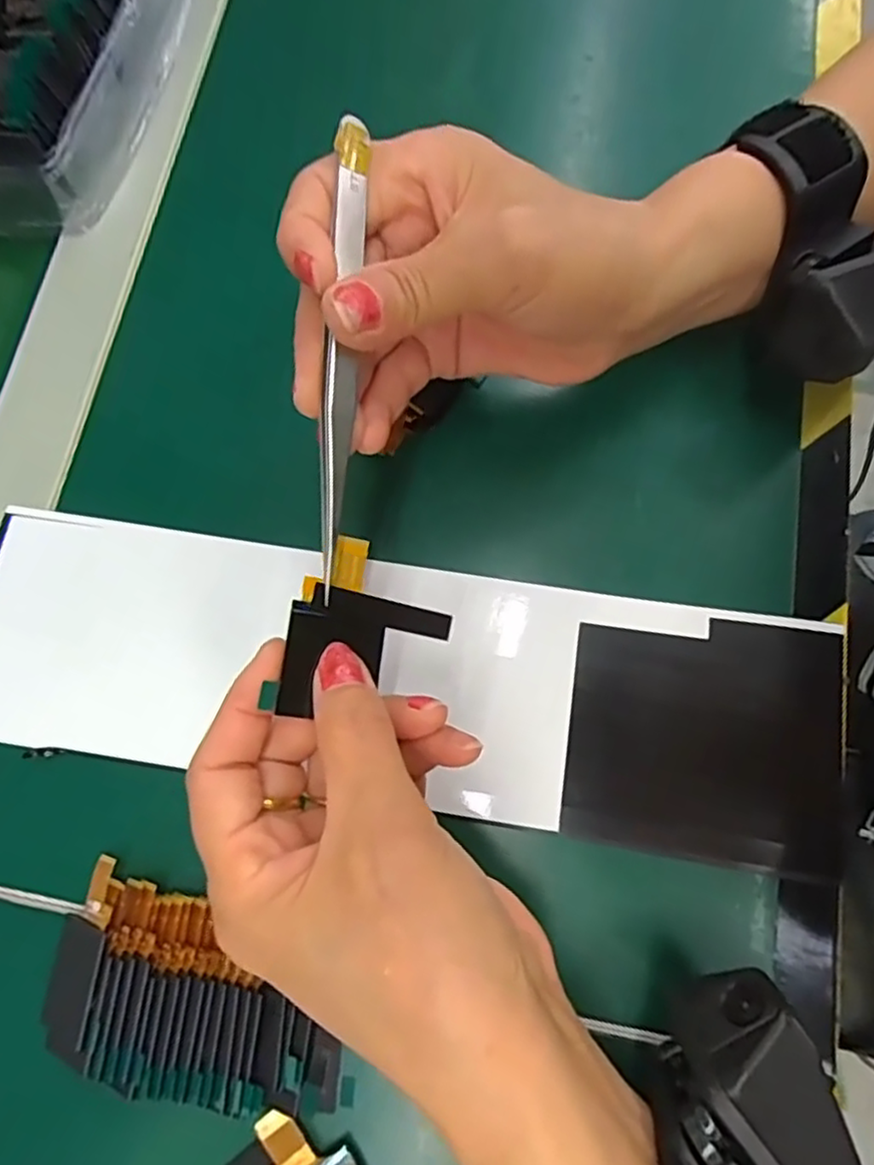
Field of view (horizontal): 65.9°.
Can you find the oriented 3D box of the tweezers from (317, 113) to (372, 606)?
[{"bbox_3d":[-0.027,-0.060,0.184,0.007,0.007,0.130,4,91,1],"label":"tweezers"}]

